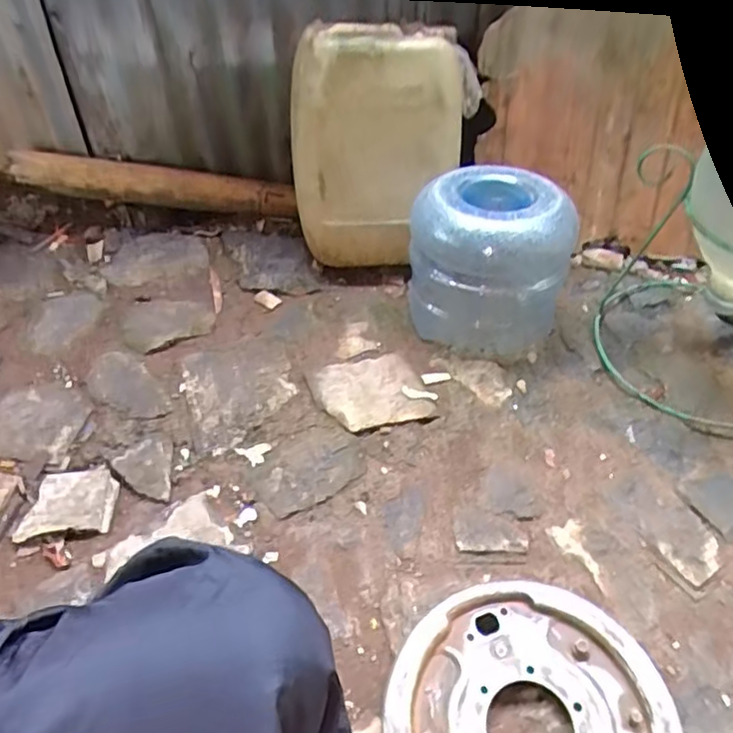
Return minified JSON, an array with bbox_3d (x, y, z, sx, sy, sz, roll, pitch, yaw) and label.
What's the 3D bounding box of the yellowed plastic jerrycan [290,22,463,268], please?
[{"bbox_3d":[0.014,-0.379,1.062,0.282,0.349,0.181,-5,47,-3],"label":"yellowed plastic jerrycan"}]

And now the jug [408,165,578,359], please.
[{"bbox_3d":[0.203,-0.173,1.055,0.249,0.247,0.229,-3,47,-1],"label":"jug"}]

